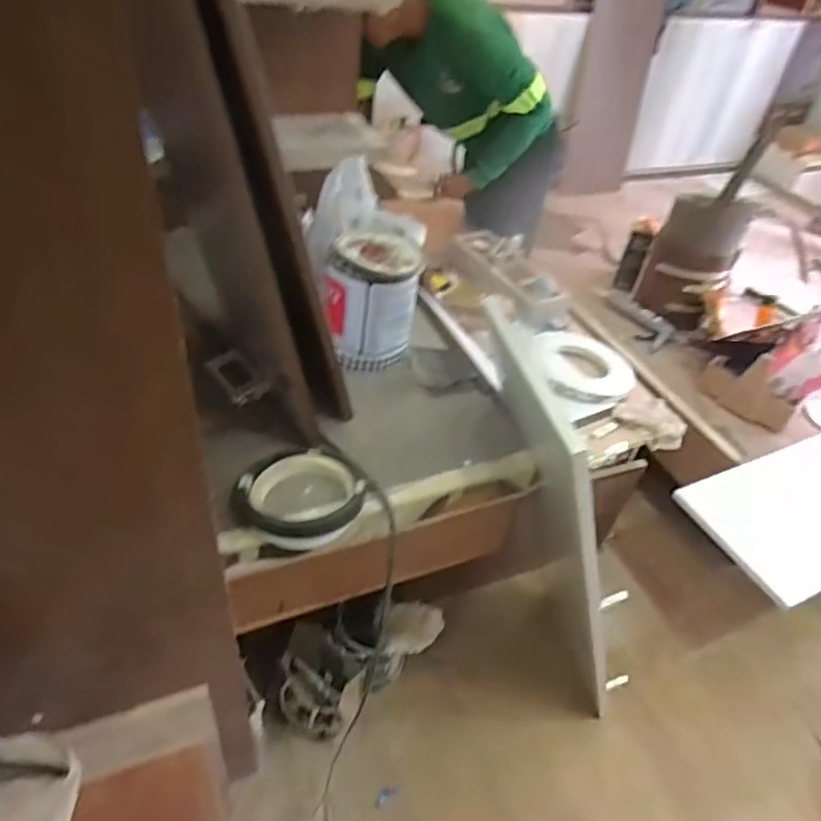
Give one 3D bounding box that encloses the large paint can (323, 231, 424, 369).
[{"bbox_3d":[-0.065,-0.206,1.109,0.154,0.199,0.184,8,43,1],"label":"large paint can"}]

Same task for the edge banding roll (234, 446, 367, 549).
[{"bbox_3d":[-0.162,0.130,0.897,0.180,0.067,0.149,-12,46,-20],"label":"edge banding roll"}]

